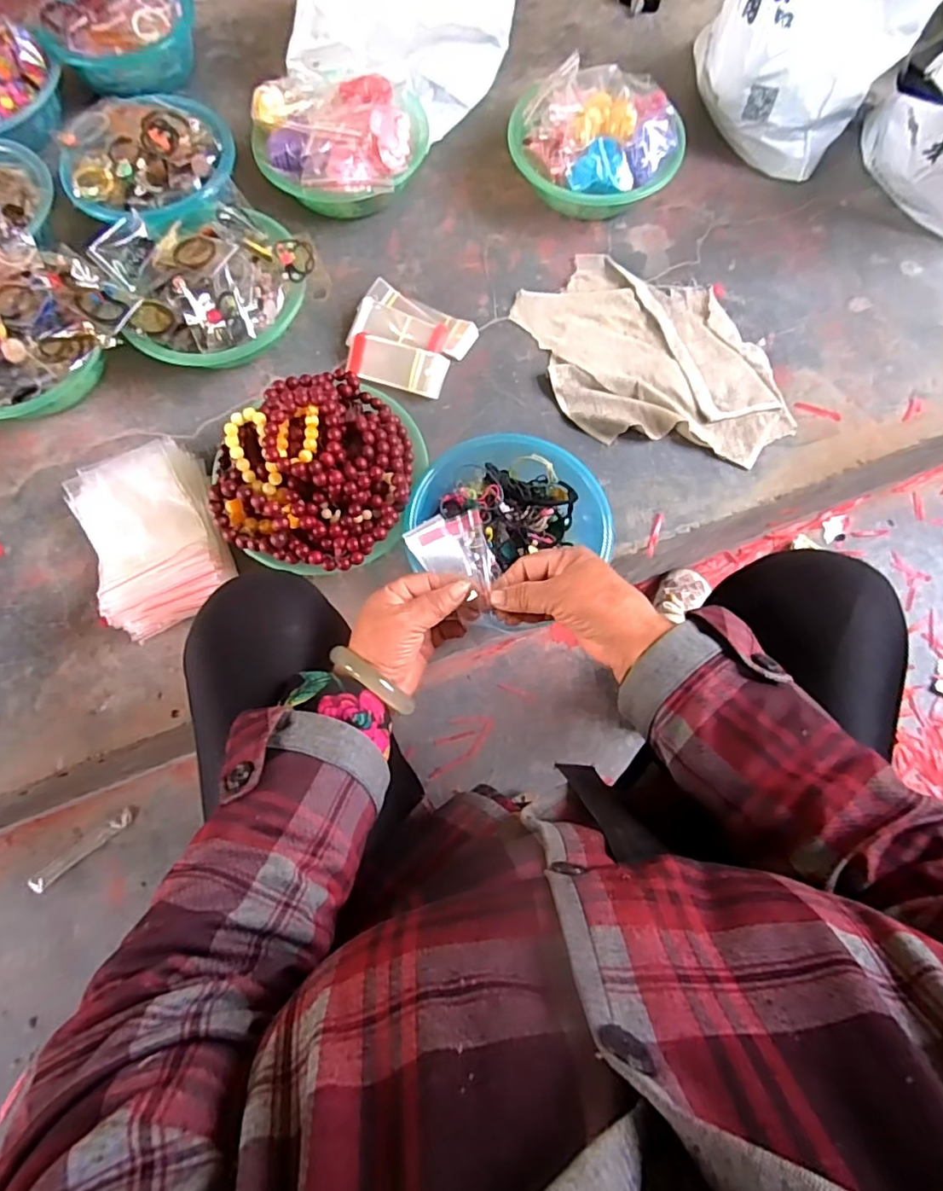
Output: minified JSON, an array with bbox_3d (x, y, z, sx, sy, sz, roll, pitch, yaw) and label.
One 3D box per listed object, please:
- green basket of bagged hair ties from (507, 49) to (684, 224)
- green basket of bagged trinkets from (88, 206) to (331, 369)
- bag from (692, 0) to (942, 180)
[{"bbox_3d":[0.173,-0.640,0.825,0.238,0.112,0.216,10,74,2],"label":"green basket of bagged hair ties"},{"bbox_3d":[-0.338,-0.388,0.753,0.244,0.101,0.228,18,74,6],"label":"green basket of bagged trinkets"},{"bbox_3d":[0.483,-0.825,0.810,0.255,0.251,0.297,42,78,11],"label":"bag"}]

